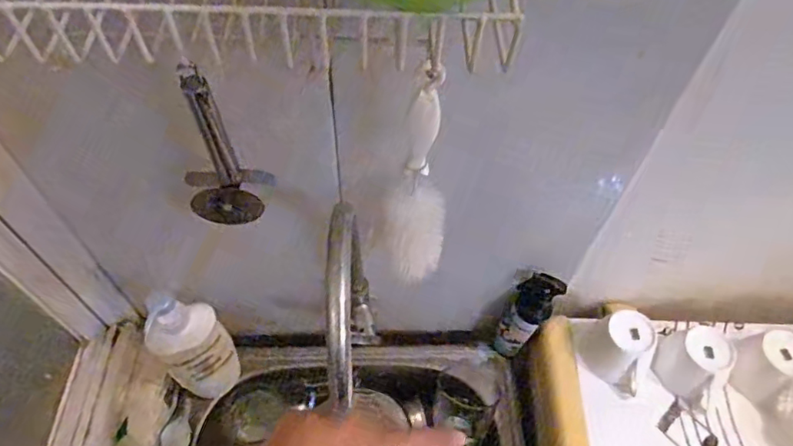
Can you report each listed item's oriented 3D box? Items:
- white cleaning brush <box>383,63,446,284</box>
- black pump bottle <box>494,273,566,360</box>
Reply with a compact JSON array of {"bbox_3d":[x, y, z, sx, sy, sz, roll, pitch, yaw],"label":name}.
[{"bbox_3d":[0.018,-0.030,0.451,0.053,0.230,0.043,9,56,5],"label":"white cleaning brush"},{"bbox_3d":[0.170,0.125,0.740,0.057,0.154,0.055,31,60,18],"label":"black pump bottle"}]

